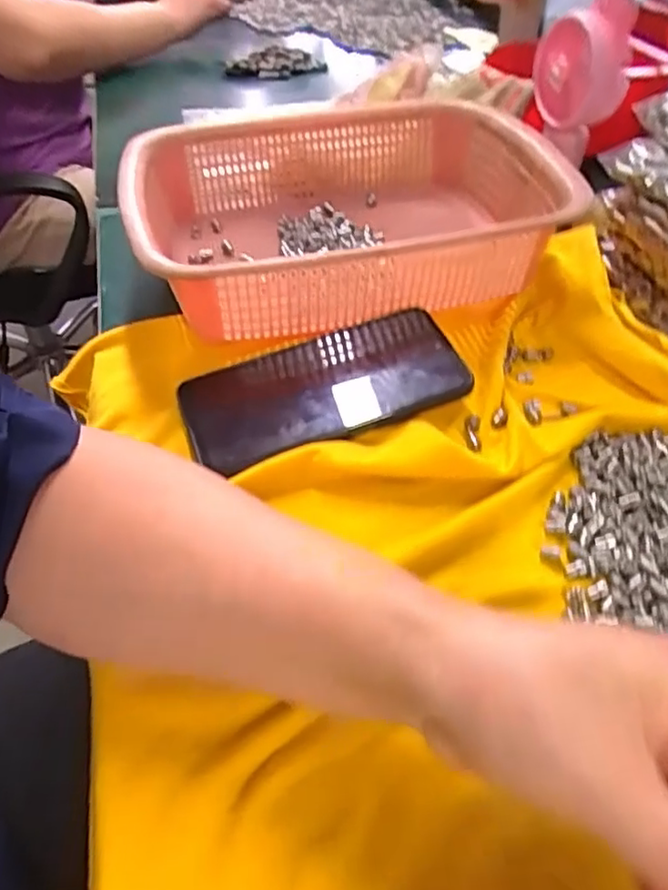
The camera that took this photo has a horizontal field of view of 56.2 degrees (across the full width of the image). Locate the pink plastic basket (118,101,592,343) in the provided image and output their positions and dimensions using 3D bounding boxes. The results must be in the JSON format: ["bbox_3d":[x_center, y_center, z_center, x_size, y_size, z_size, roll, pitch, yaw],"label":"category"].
[{"bbox_3d":[0.009,-0.170,0.453,0.278,0.074,0.217,-11,49,-9],"label":"pink plastic basket"}]

